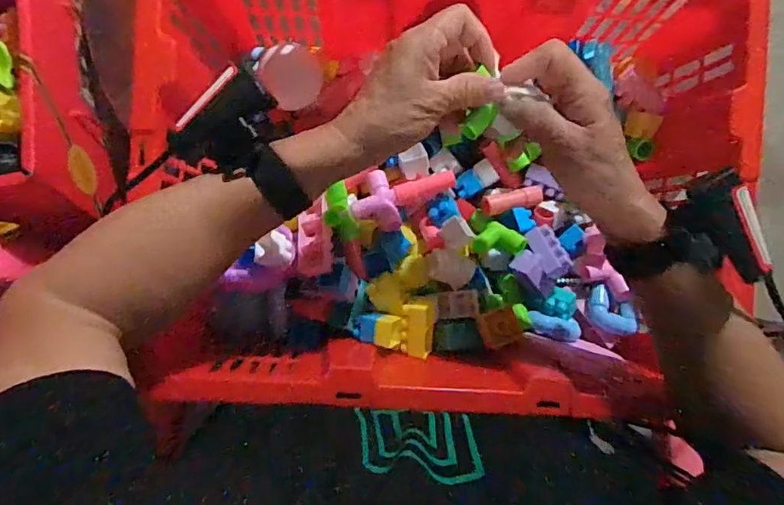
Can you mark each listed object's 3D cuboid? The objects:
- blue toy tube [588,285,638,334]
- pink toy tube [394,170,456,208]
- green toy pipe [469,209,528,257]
[{"bbox_3d":[0.210,0.056,0.477,0.044,0.017,0.044,5,79,2],"label":"blue toy tube"},{"bbox_3d":[0.031,-0.059,0.452,0.054,0.018,0.018,-17,73,-8],"label":"pink toy tube"},{"bbox_3d":[0.094,-0.013,0.464,0.057,0.021,0.035,35,74,9],"label":"green toy pipe"}]

